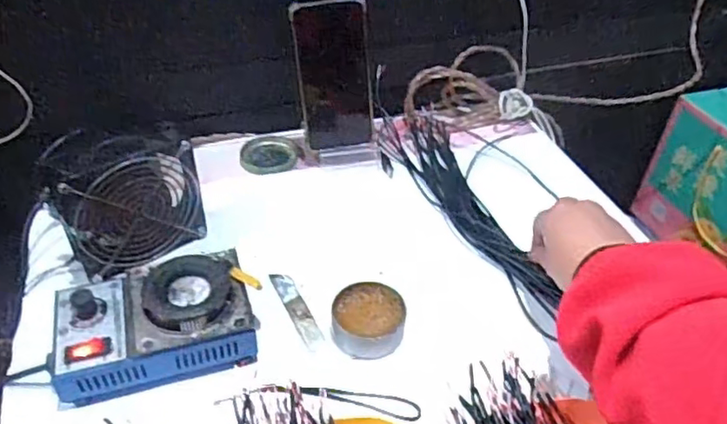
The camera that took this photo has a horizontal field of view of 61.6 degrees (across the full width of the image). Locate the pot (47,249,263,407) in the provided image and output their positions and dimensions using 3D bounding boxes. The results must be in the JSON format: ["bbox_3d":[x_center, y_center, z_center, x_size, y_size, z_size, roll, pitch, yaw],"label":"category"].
[{"bbox_3d":[-0.167,0.094,0.493,0.154,0.067,0.105,-12,45,-16],"label":"pot"}]

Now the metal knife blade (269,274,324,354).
[{"bbox_3d":[-0.059,0.087,0.547,0.018,0.004,0.091,-17,46,-21],"label":"metal knife blade"}]

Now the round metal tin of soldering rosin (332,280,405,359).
[{"bbox_3d":[0.004,0.092,0.527,0.061,0.025,0.065,2,42,-1],"label":"round metal tin of soldering rosin"}]

